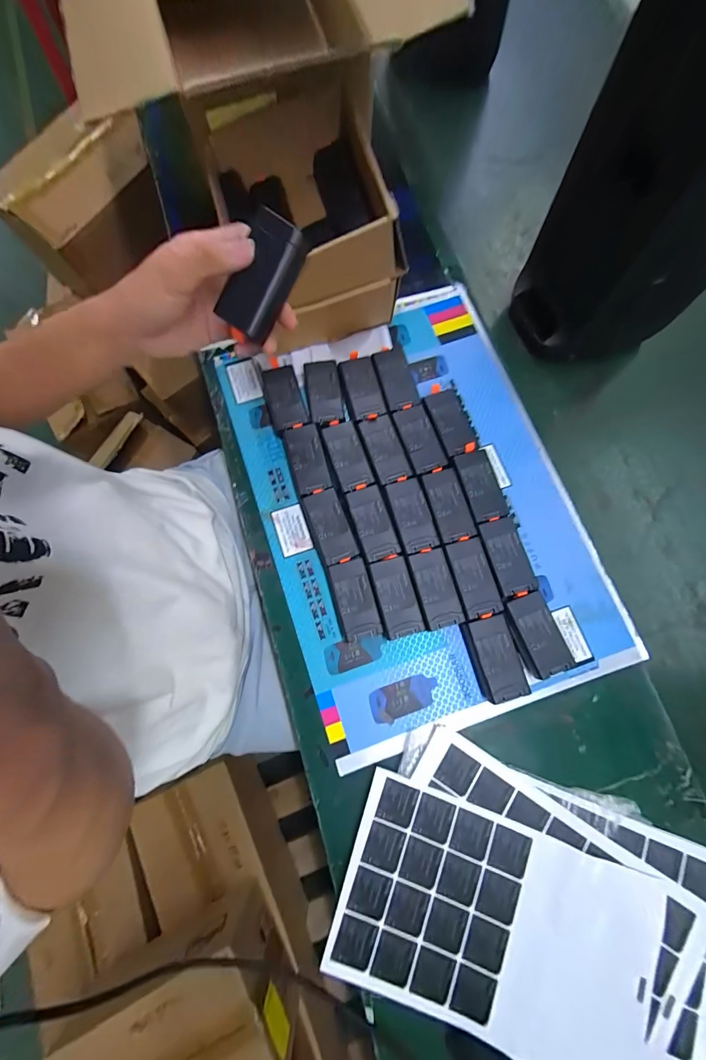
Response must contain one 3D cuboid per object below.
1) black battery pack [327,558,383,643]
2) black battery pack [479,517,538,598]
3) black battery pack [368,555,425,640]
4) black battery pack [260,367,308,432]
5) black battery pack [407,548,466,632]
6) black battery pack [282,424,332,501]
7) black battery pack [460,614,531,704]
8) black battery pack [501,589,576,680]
[{"bbox_3d":[0.002,0.083,0.405,0.044,0.030,0.089,-14,76,-3],"label":"black battery pack"},{"bbox_3d":[0.181,0.034,0.414,0.041,0.027,0.089,-14,76,-3],"label":"black battery pack"},{"bbox_3d":[0.049,0.079,0.406,0.046,0.031,0.086,-15,76,-3],"label":"black battery pack"},{"bbox_3d":[-0.090,-0.170,0.458,0.044,0.026,0.089,-17,77,-4],"label":"black battery pack"},{"bbox_3d":[0.094,0.070,0.408,0.045,0.030,0.086,-14,76,-3],"label":"black battery pack"},{"bbox_3d":[-0.056,-0.085,0.436,0.043,0.020,0.089,-17,77,-4],"label":"black battery pack"},{"bbox_3d":[0.158,0.143,0.392,0.048,0.027,0.088,-19,77,-4],"label":"black battery pack"},{"bbox_3d":[0.206,0.118,0.397,0.046,0.026,0.087,-21,77,-5],"label":"black battery pack"}]

